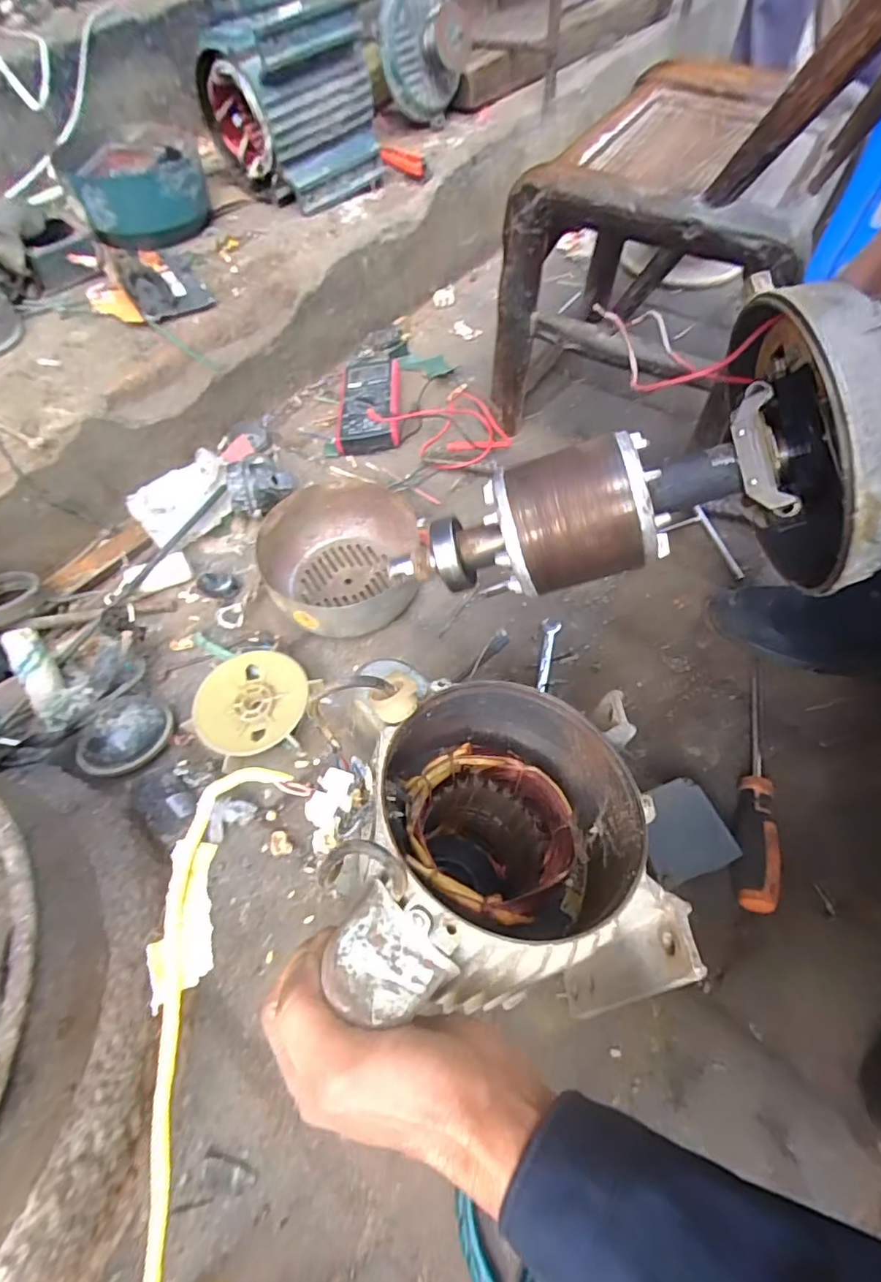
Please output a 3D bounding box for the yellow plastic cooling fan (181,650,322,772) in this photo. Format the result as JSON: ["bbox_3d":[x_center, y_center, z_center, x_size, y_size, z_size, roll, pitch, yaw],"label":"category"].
[{"bbox_3d":[-0.187,0.068,0.546,0.113,0.026,0.117,-1,57,1],"label":"yellow plastic cooling fan"}]

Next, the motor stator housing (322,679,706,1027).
[{"bbox_3d":[0.017,0.146,0.354,0.191,0.192,0.175,5,45,-16],"label":"motor stator housing"}]

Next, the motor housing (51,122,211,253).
[{"bbox_3d":[-0.462,-0.697,0.835,0.196,0.084,0.215,-24,60,-13],"label":"motor housing"}]

